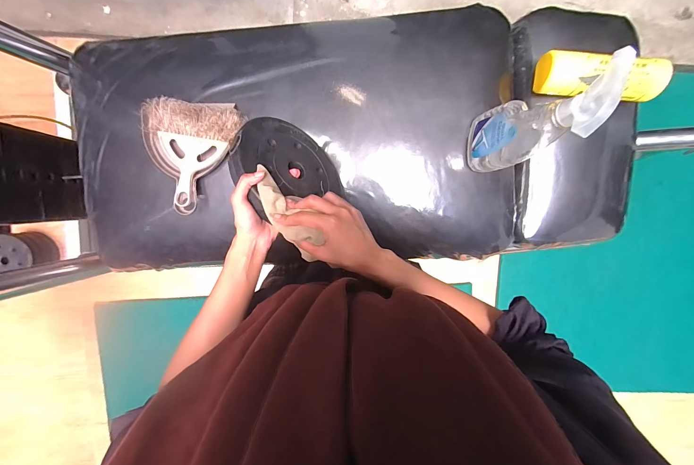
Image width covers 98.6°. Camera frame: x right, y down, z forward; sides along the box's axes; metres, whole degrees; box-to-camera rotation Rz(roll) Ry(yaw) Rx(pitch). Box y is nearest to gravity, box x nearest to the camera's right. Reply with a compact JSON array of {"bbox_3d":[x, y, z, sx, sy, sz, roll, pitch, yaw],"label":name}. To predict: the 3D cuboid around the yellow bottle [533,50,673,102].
[{"bbox_3d":[0.416,-0.253,0.487,0.192,0.052,0.065,10,95,10],"label":"yellow bottle"}]

